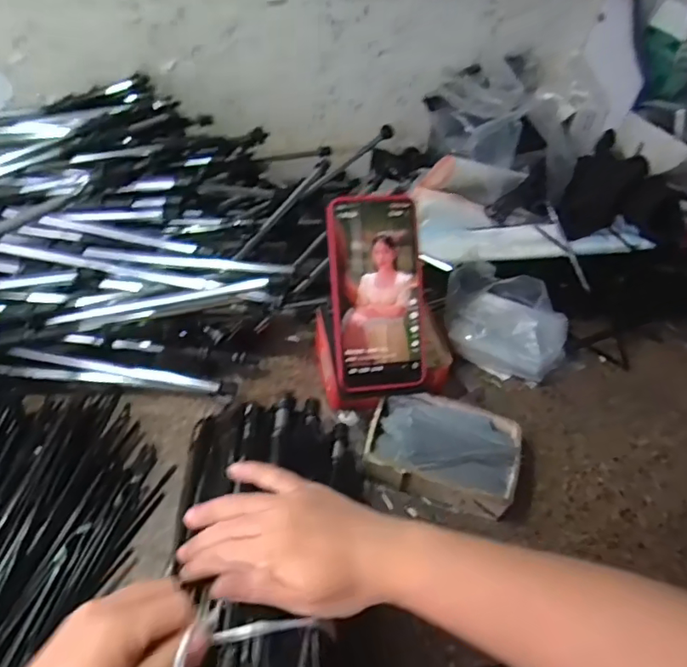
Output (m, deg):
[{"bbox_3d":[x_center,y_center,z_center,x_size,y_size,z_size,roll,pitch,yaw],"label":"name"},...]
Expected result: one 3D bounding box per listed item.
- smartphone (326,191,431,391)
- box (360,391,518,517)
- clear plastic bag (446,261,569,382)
[{"bbox_3d":[0.030,-0.033,0.462,0.077,0.163,0.012,-6,6,-11],"label":"smartphone"},{"bbox_3d":[0.087,0.102,0.477,0.128,0.035,0.092,16,49,8],"label":"box"},{"bbox_3d":[0.171,-0.012,0.568,0.130,0.071,0.103,30,52,19],"label":"clear plastic bag"}]

